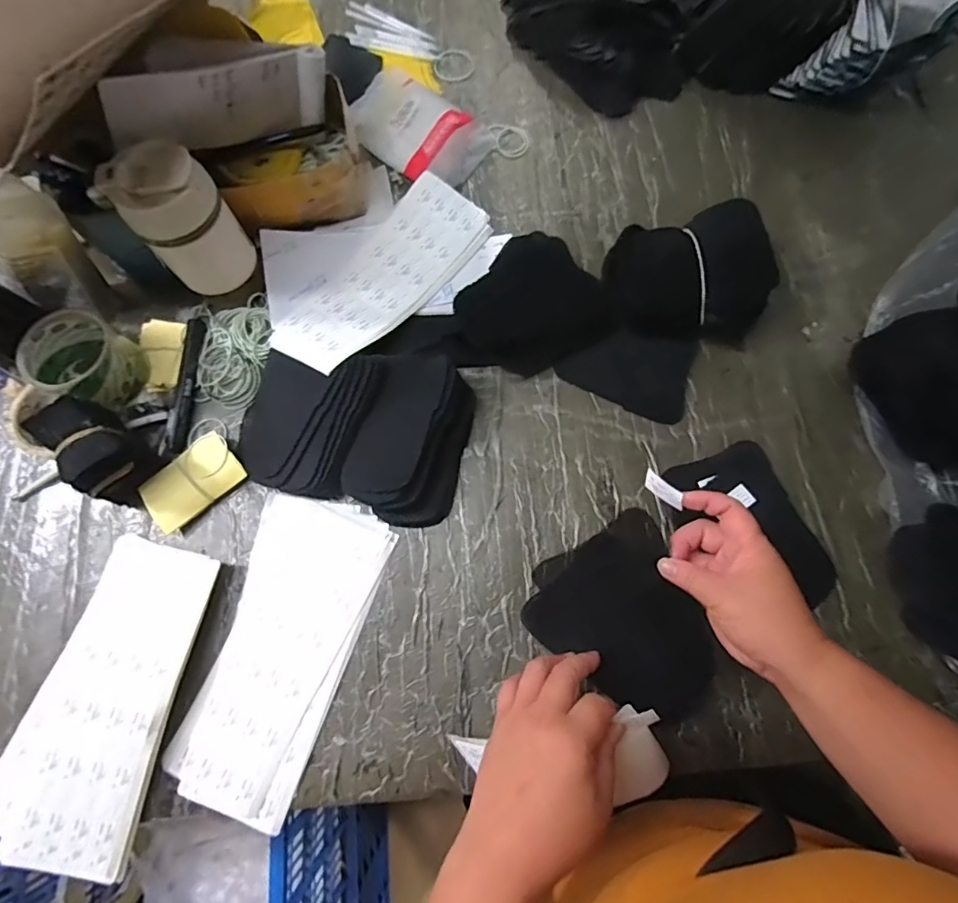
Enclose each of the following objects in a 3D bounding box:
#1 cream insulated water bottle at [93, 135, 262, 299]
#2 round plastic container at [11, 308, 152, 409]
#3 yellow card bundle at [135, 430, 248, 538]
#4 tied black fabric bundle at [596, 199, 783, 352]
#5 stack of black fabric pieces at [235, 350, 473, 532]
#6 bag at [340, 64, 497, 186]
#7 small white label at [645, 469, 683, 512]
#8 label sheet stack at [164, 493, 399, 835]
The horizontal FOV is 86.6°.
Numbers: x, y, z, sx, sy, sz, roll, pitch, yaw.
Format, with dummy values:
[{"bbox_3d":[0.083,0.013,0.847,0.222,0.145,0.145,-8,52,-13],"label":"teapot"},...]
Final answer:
[{"bbox_3d":[-0.279,-0.213,0.499,0.085,0.152,0.068,-37,77,-8],"label":"cream insulated water bottle"},{"bbox_3d":[-0.395,-0.089,0.516,0.092,0.067,0.083,23,77,8],"label":"round plastic container"},{"bbox_3d":[-0.287,0.030,0.509,0.093,0.014,0.059,-39,77,-8],"label":"yellow card bundle"},{"bbox_3d":[0.213,-0.178,0.525,0.158,0.074,0.113,0,75,2],"label":"tied black fabric bundle"},{"bbox_3d":[-0.127,-0.026,0.498,0.223,0.050,0.151,13,76,5],"label":"stack of black fabric pieces"},{"bbox_3d":[-0.078,-0.392,0.614,0.176,0.022,0.108,40,80,11],"label":"bag"},{"bbox_3d":[0.153,0.032,0.421,0.004,0.018,0.040,-13,40,-27],"label":"small white label"},{"bbox_3d":[-0.184,0.180,0.470,0.129,0.008,0.274,16,76,6],"label":"label sheet stack"}]

